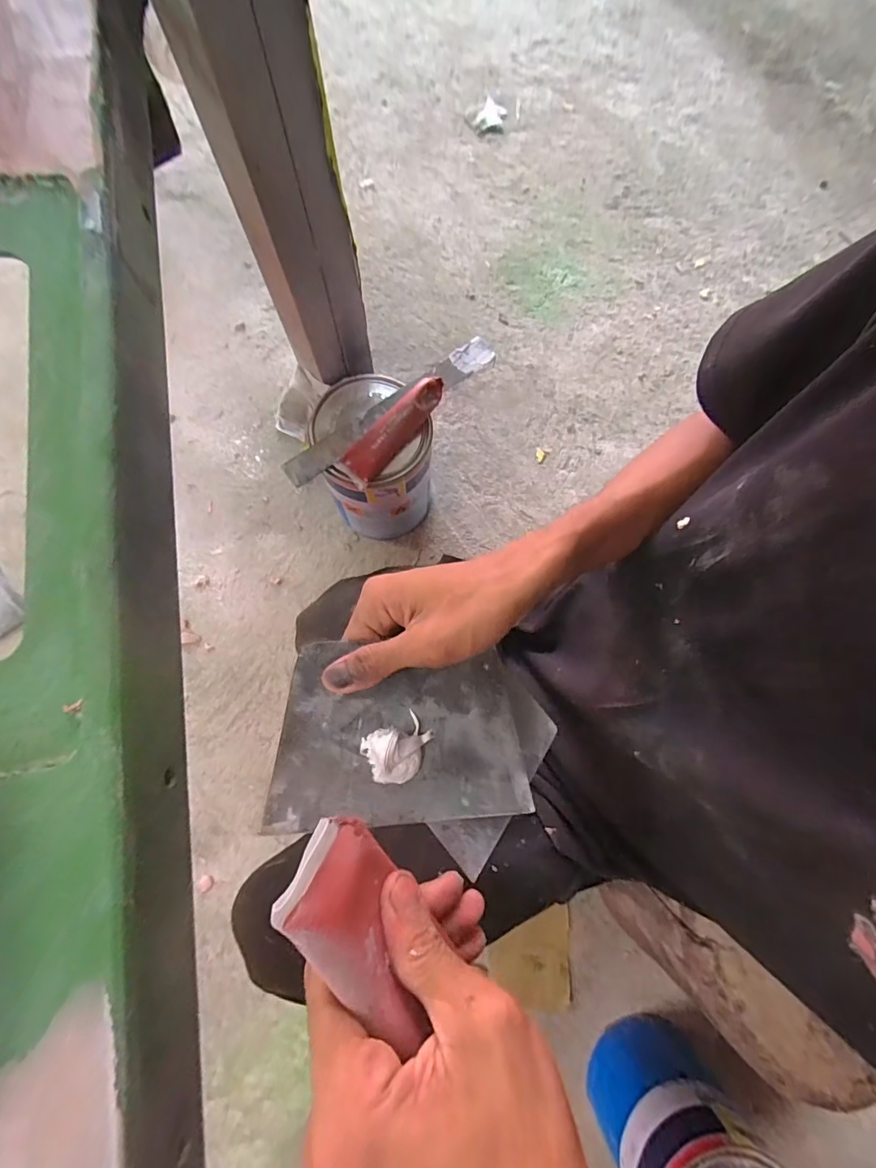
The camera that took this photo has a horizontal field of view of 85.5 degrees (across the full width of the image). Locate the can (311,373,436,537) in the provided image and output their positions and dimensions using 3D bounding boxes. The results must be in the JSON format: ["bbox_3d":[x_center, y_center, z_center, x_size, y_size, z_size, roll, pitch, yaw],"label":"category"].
[{"bbox_3d":[-0.089,-0.180,0.731,0.157,0.230,0.168,5,78,0],"label":"can"}]

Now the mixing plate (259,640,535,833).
[{"bbox_3d":[-0.020,0.081,0.260,0.137,0.011,0.093,0,78,-8],"label":"mixing plate"}]

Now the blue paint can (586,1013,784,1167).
[{"bbox_3d":[0.293,0.669,0.555,0.150,0.218,0.173,-36,81,-8],"label":"blue paint can"}]

